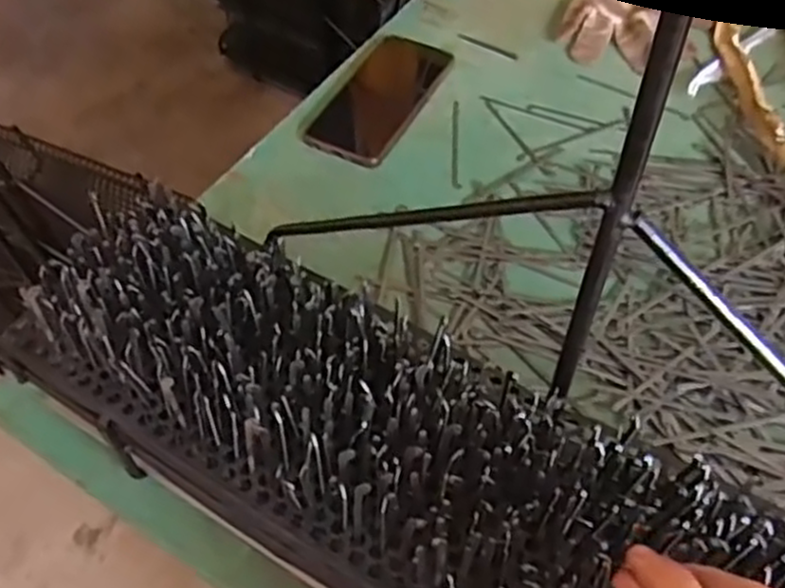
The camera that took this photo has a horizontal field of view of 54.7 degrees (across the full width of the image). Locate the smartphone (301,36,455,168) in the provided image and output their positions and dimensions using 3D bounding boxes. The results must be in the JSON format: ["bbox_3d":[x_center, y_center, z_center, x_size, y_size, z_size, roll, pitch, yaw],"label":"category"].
[{"bbox_3d":[-0.010,-0.184,0.705,0.080,0.012,0.169,21,58,18],"label":"smartphone"}]

